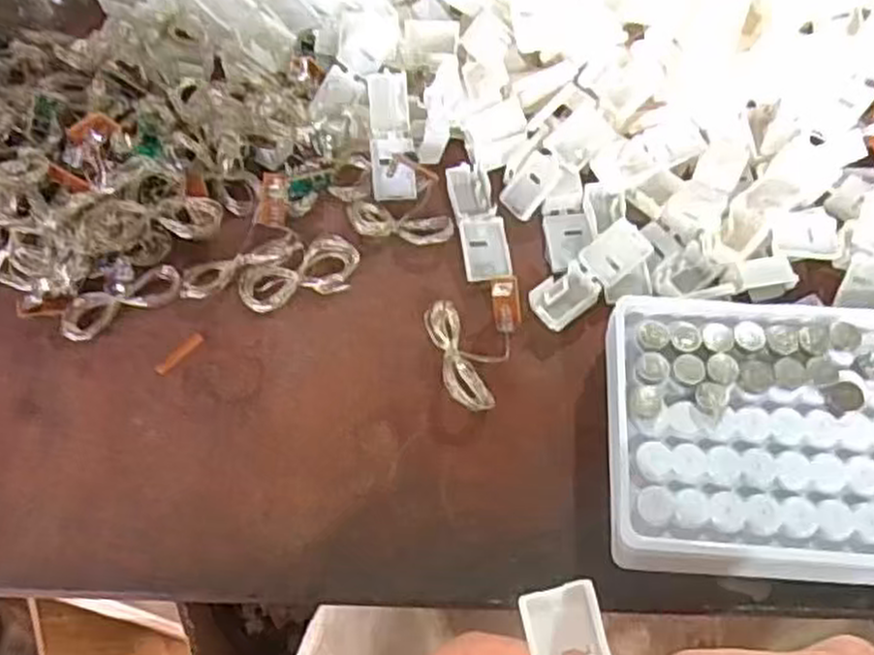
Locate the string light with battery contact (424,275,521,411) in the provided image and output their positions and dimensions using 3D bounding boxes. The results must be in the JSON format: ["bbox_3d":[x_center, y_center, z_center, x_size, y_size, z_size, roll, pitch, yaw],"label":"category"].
[{"bbox_3d":[0.013,0.002,0.309,0.035,0.018,0.058,15,65,10],"label":"string light with battery contact"}]

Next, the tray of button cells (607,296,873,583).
[{"bbox_3d":[0.128,0.039,0.279,0.130,0.029,0.098,3,63,4],"label":"tray of button cells"}]

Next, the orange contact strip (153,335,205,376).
[{"bbox_3d":[-0.107,0.011,0.321,0.005,0.004,0.023,40,71,17],"label":"orange contact strip"}]

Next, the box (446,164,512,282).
[{"bbox_3d":[0.019,-0.046,0.340,0.020,0.009,0.055,-10,63,-3],"label":"box"}]

